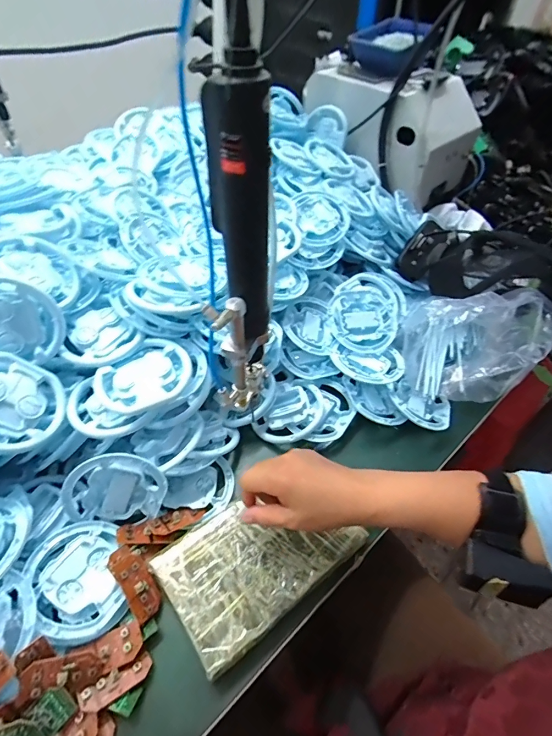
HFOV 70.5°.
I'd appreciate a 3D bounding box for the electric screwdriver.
[{"bbox_3d":[-0.028,-0.063,0.319,0.043,0.288,0.051,0,49,-4],"label":"electric screwdriver"}]

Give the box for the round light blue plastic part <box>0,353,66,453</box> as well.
[{"bbox_3d":[-0.270,0.033,0.393,0.101,0.013,0.097,27,49,-36],"label":"round light blue plastic part"}]

